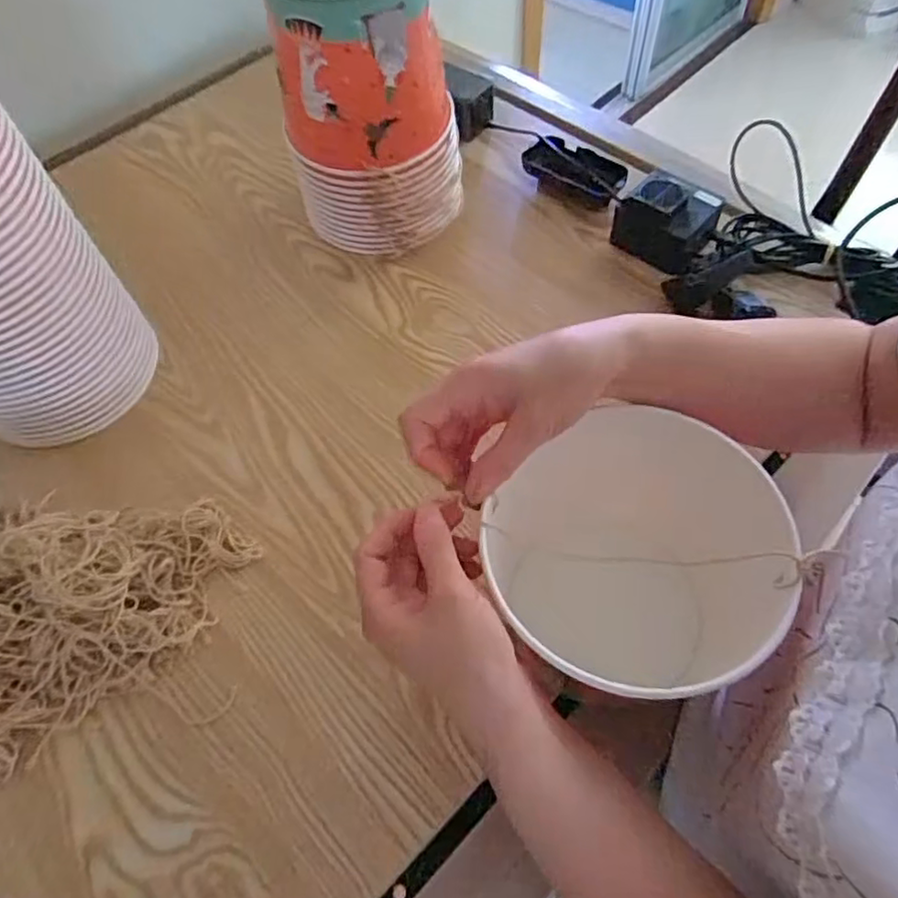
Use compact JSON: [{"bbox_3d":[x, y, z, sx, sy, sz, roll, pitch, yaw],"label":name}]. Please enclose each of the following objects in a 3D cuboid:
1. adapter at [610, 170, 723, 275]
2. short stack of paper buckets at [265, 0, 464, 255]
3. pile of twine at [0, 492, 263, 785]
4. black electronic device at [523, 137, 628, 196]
[{"bbox_3d":[0.211,-0.221,0.618,0.082,0.052,0.072,35,67,21],"label":"adapter"},{"bbox_3d":[-0.068,-0.315,0.593,0.149,0.232,0.140,0,60,3],"label":"short stack of paper buckets"},{"bbox_3d":[-0.291,0.116,0.443,0.289,0.060,0.161,-35,63,-16],"label":"pile of twine"},{"bbox_3d":[0.135,-0.296,0.676,0.107,0.032,0.047,23,64,16],"label":"black electronic device"}]

